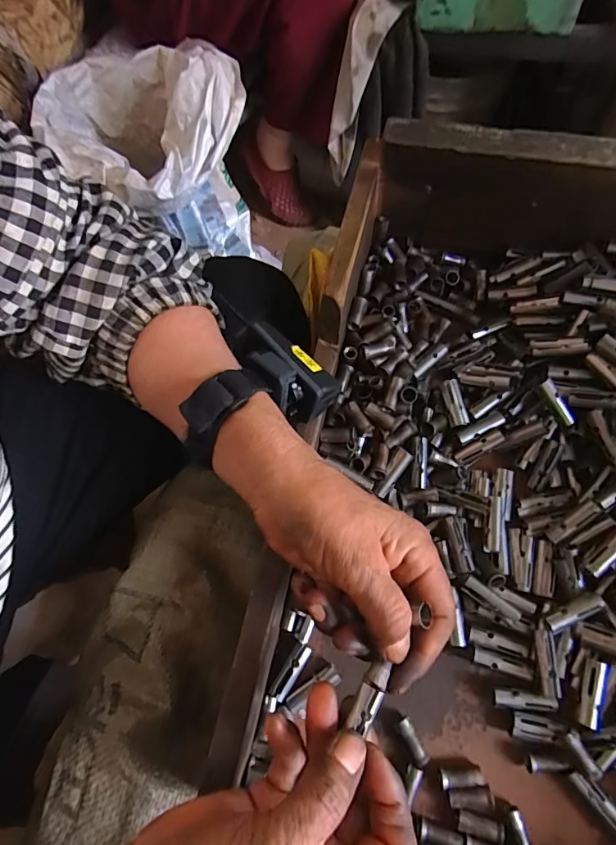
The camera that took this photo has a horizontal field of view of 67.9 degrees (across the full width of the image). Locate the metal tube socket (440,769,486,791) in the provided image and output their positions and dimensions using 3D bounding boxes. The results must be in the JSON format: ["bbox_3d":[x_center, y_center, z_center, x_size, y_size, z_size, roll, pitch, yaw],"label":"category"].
[{"bbox_3d":[0.092,0.212,0.273,0.025,0.009,0.009,-5,66,-2],"label":"metal tube socket"}]

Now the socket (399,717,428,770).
[{"bbox_3d":[0.064,0.197,0.281,0.009,0.009,0.027,-22,68,-9],"label":"socket"}]

